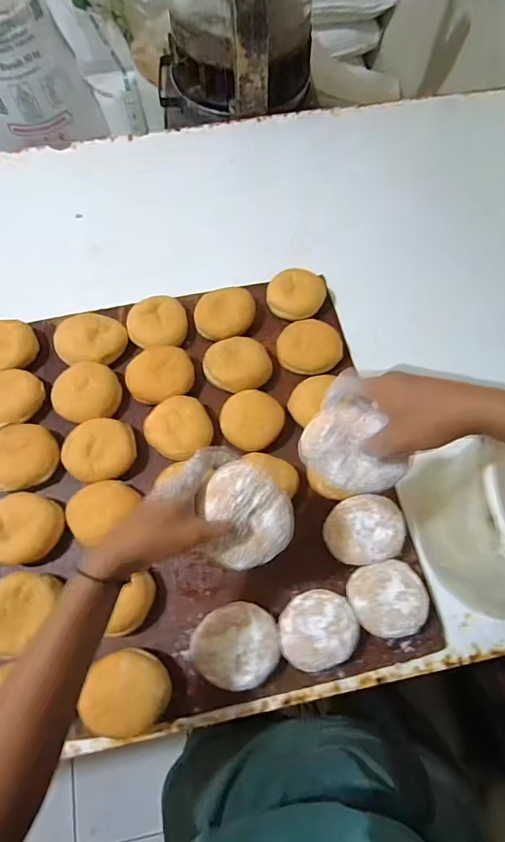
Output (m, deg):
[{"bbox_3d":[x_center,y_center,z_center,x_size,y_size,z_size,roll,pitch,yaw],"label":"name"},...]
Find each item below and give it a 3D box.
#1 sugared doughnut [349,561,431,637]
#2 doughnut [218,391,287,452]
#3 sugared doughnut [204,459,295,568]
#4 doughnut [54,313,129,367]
[{"bbox_3d":[0.162,0.213,0.527,0.084,0.046,0.081,0,68,1],"label":"sugared doughnut"},{"bbox_3d":[-0.003,-0.002,0.598,0.082,0.033,0.074,29,71,12],"label":"doughnut"},{"bbox_3d":[-0.008,0.090,0.417,0.080,0.036,0.092,-35,102,-11],"label":"sugared doughnut"},{"bbox_3d":[-0.247,-0.119,0.662,0.087,0.048,0.091,0,68,1],"label":"doughnut"}]

